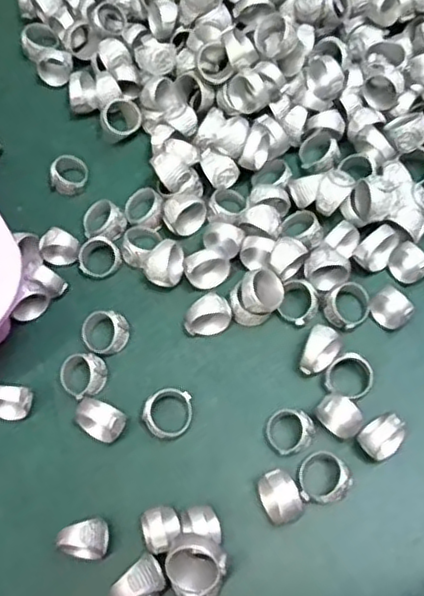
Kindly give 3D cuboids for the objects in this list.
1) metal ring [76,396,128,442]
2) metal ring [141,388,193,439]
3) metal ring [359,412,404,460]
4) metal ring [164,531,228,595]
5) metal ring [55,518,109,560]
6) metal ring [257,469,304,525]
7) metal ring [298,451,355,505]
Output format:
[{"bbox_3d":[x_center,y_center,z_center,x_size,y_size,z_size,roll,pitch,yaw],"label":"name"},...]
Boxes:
[{"bbox_3d":[-0.061,0.065,0.359,0.029,0.023,0.020,32,72,16],"label":"metal ring"},{"bbox_3d":[-0.024,0.063,0.363,0.026,0.013,0.026,-1,67,3],"label":"metal ring"},{"bbox_3d":[0.089,0.073,0.347,0.024,0.020,0.019,-31,68,-9],"label":"metal ring"},{"bbox_3d":[-0.008,0.132,0.322,0.029,0.029,0.031,-1,67,3],"label":"metal ring"},{"bbox_3d":[-0.064,0.121,0.334,0.023,0.023,0.019,4,67,6],"label":"metal ring"},{"bbox_3d":[0.035,0.101,0.336,0.019,0.023,0.025,-19,67,-4],"label":"metal ring"},{"bbox_3d":[0.058,0.094,0.342,0.027,0.017,0.026,-1,67,3],"label":"metal ring"}]

